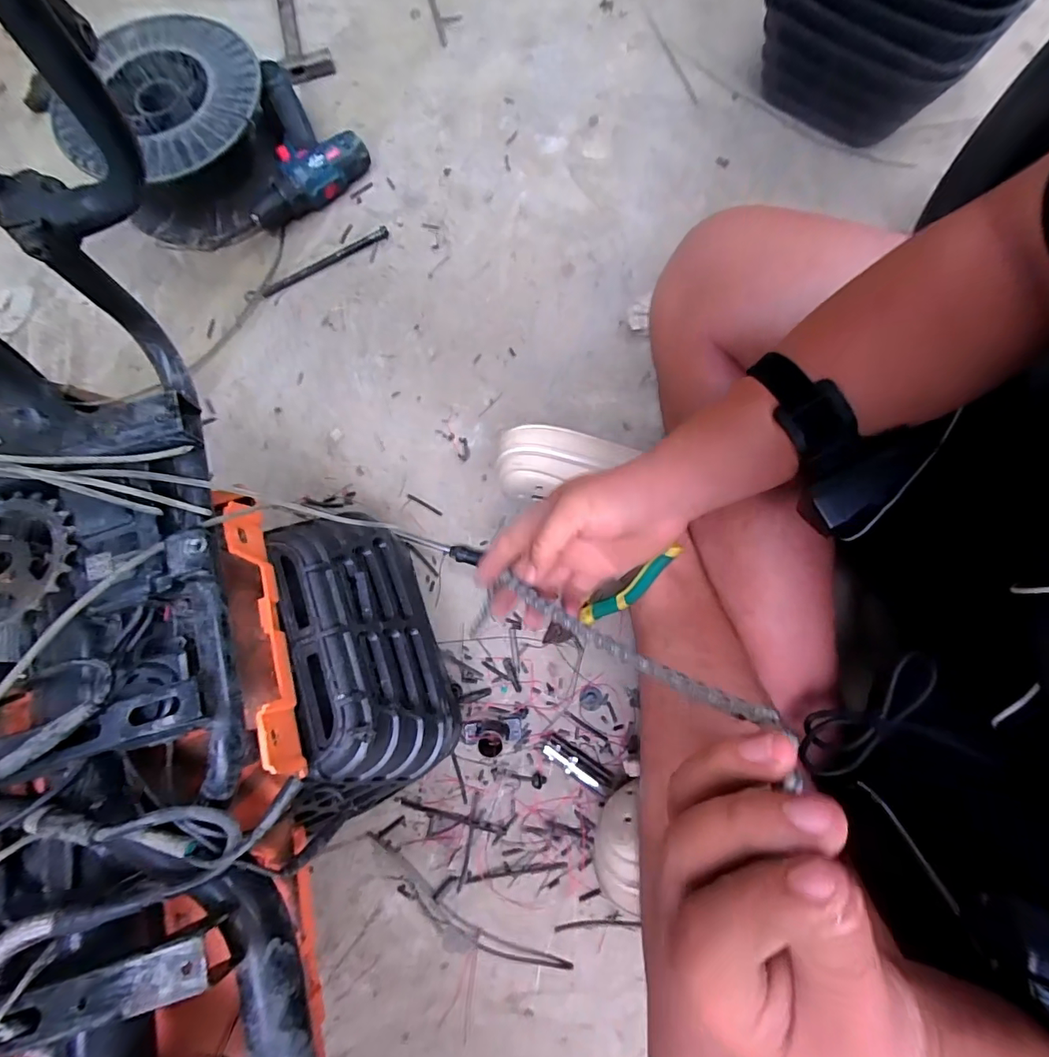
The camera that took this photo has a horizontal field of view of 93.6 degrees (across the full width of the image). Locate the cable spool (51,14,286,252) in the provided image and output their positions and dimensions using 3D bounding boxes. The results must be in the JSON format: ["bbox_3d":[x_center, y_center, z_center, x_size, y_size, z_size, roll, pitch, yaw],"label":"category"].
[{"bbox_3d":[-0.453,-0.524,0.661,0.238,0.117,0.245,0,75,0],"label":"cable spool"}]

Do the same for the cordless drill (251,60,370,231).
[{"bbox_3d":[-0.335,-0.519,0.680,0.178,0.071,0.168,-41,79,-9],"label":"cordless drill"}]

